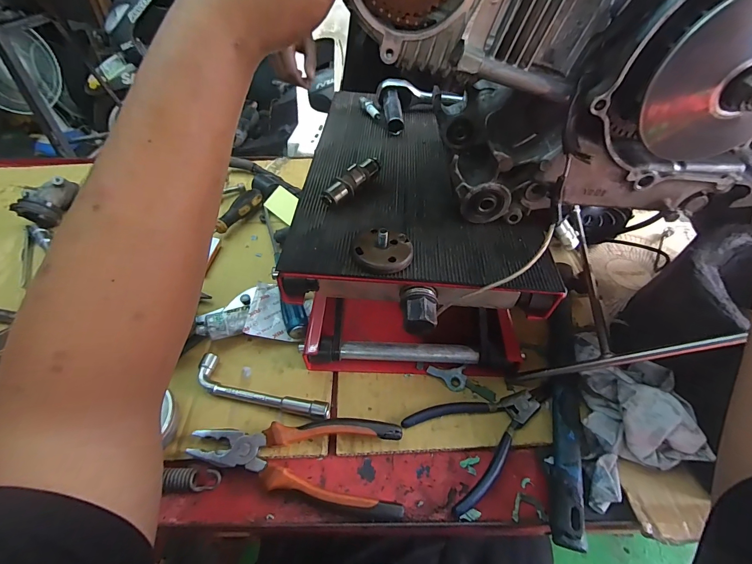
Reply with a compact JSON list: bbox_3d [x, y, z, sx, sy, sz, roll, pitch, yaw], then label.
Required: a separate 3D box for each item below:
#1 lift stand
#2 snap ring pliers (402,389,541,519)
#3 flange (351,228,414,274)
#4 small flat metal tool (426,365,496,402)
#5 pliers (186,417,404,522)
[{"bbox_3d":[0.044,-0.063,0.410,0.225,0.167,0.329,3,49,3],"label":"lift stand"},{"bbox_3d":[0.103,0.143,0.342,0.129,0.013,0.091,-25,53,-20],"label":"snap ring pliers"},{"bbox_3d":[0.005,-0.029,0.277,0.048,0.020,0.040,2,49,2],"label":"flange"},{"bbox_3d":[0.092,0.105,0.375,0.073,0.009,0.027,14,50,12],"label":"small flat metal tool"},{"bbox_3d":[-0.073,0.159,0.322,0.194,0.024,0.072,6,49,5],"label":"pliers"}]

